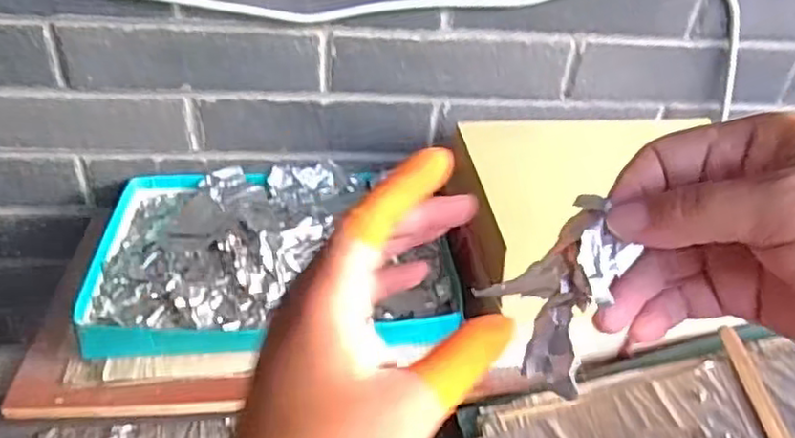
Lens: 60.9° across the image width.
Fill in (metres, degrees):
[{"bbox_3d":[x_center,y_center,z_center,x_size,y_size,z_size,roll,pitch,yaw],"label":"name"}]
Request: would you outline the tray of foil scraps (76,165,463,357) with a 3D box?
[{"bbox_3d":[-0.106,0.027,0.599,0.301,0.036,0.233,1,37,-5],"label":"tray of foil scraps"}]

